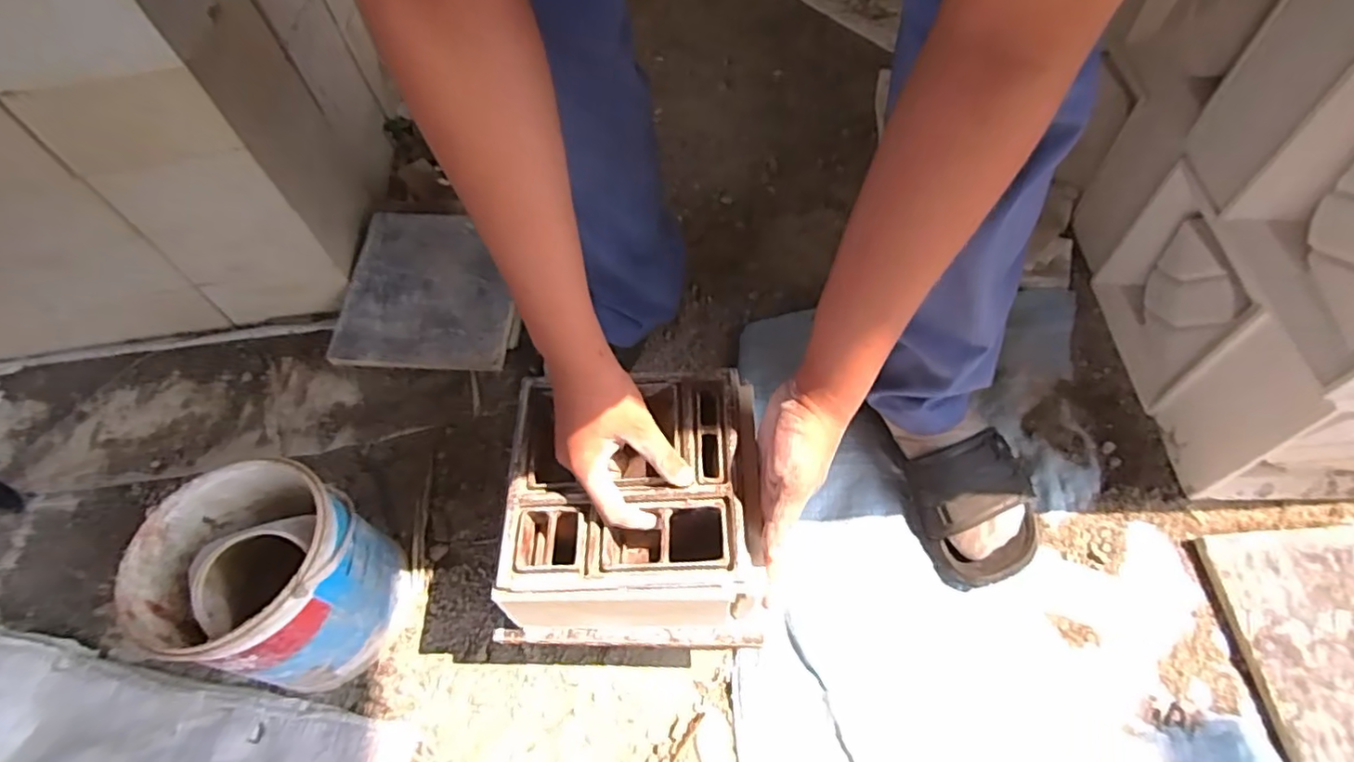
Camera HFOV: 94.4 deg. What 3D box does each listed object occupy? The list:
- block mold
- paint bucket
[{"bbox_3d":[-0.035,0.113,0.559,0.205,0.119,0.202,-1,57,3],"label":"block mold"},{"bbox_3d":[-0.389,0.196,0.623,0.172,0.186,0.168,-4,56,6],"label":"paint bucket"}]

